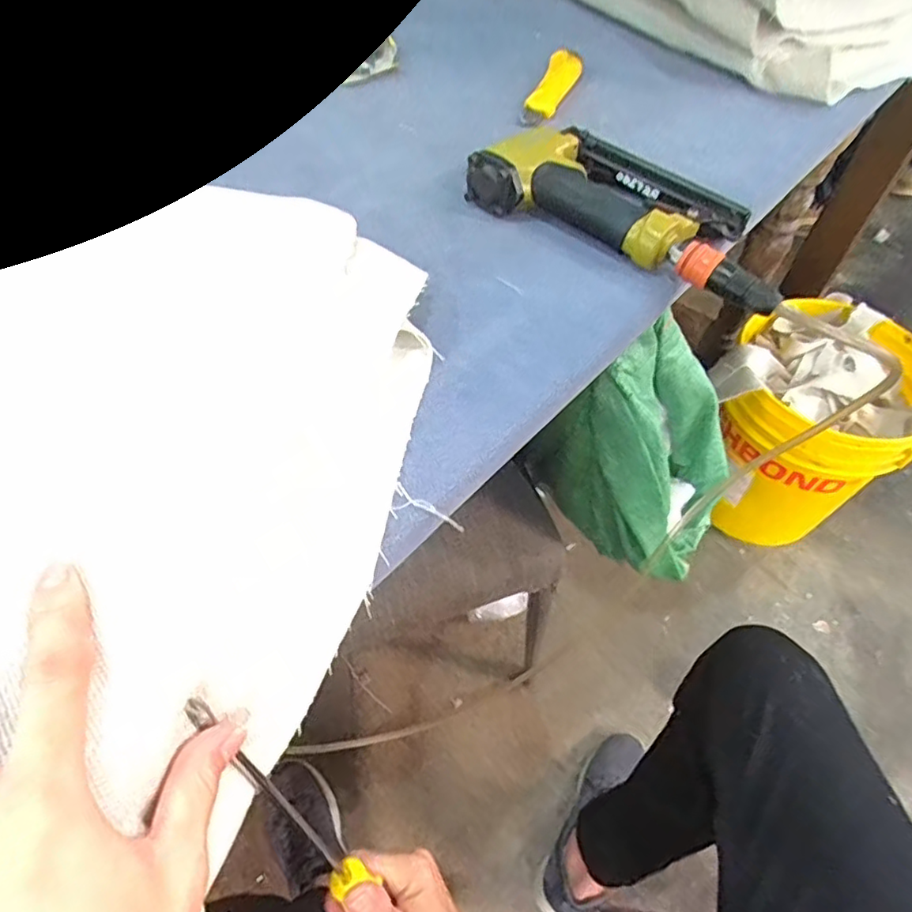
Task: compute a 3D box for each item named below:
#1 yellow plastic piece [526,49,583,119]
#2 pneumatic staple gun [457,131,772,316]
[{"bbox_3d":[0.107,-0.400,0.654,0.039,0.016,0.126,18,55,10],"label":"yellow plastic piece"},{"bbox_3d":[0.149,-0.207,0.498,0.252,0.040,0.127,30,58,18],"label":"pneumatic staple gun"}]

